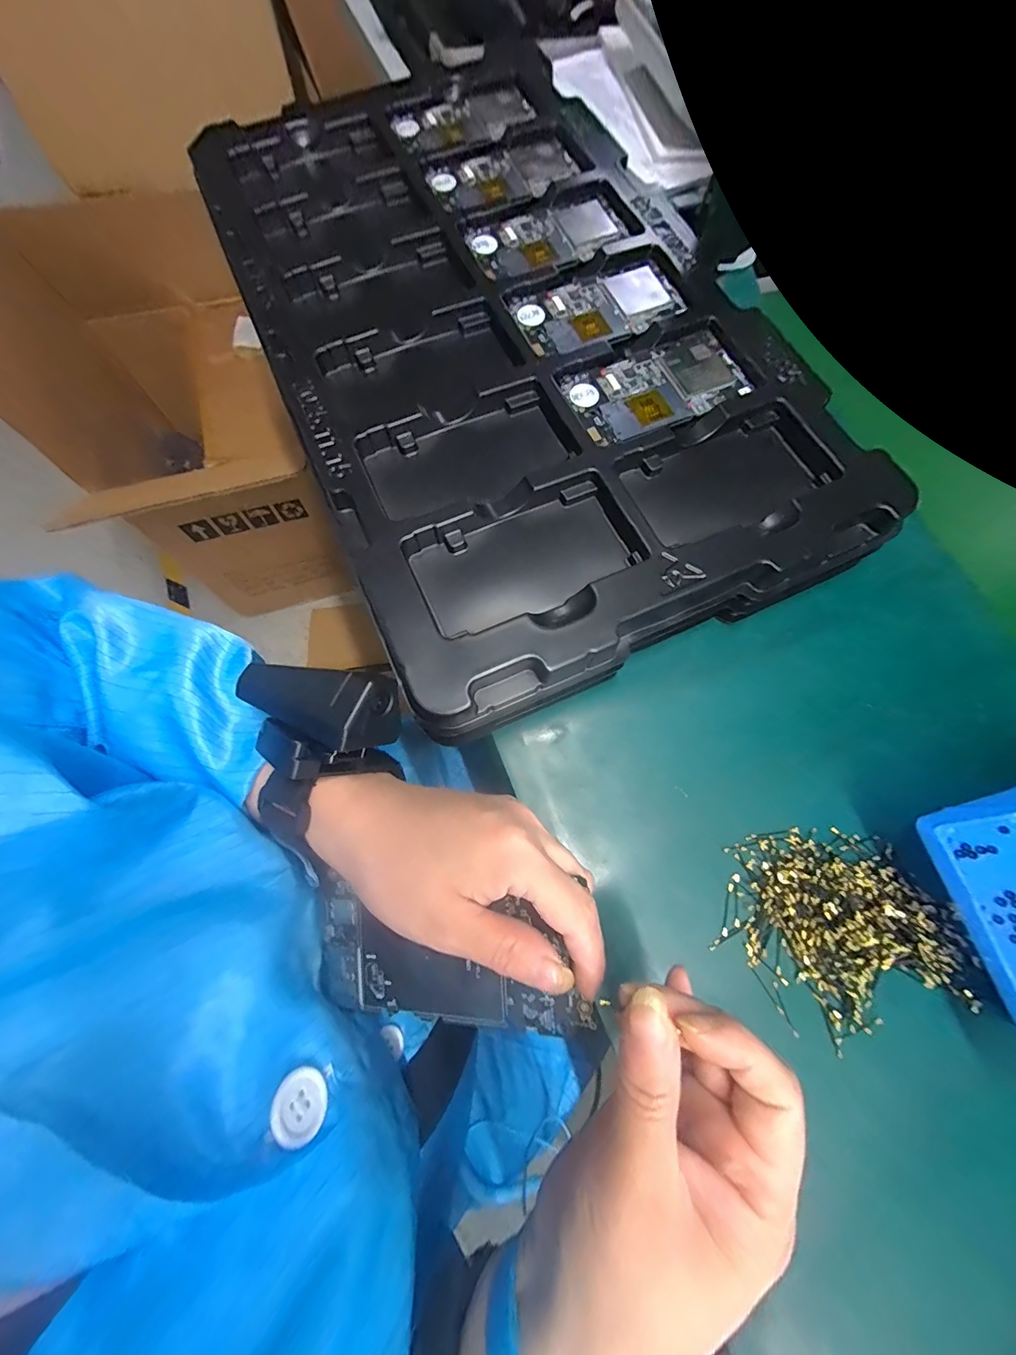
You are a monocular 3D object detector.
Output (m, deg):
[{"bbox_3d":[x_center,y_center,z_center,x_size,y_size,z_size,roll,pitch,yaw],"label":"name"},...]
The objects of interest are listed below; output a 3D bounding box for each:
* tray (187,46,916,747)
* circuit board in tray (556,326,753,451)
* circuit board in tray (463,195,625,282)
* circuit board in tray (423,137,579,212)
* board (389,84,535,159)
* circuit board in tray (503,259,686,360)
[{"bbox_3d":[-0.012,-0.272,0.337,0.329,0.057,0.571,-23,76,-10],"label":"tray"},{"bbox_3d":[0.105,-0.202,0.298,0.125,0.007,0.067,-23,76,-10],"label":"circuit board in tray"},{"bbox_3d":[0.030,-0.351,0.340,0.118,0.004,0.068,-22,76,-10],"label":"circuit board in tray"},{"bbox_3d":[-0.004,-0.427,0.361,0.121,0.004,0.069,-22,75,-10],"label":"circuit board in tray"},{"bbox_3d":[-0.039,-0.502,0.384,0.123,0.004,0.070,-18,75,-9],"label":"board"},{"bbox_3d":[0.069,-0.274,0.319,0.124,0.006,0.068,-22,75,-10],"label":"circuit board in tray"}]

